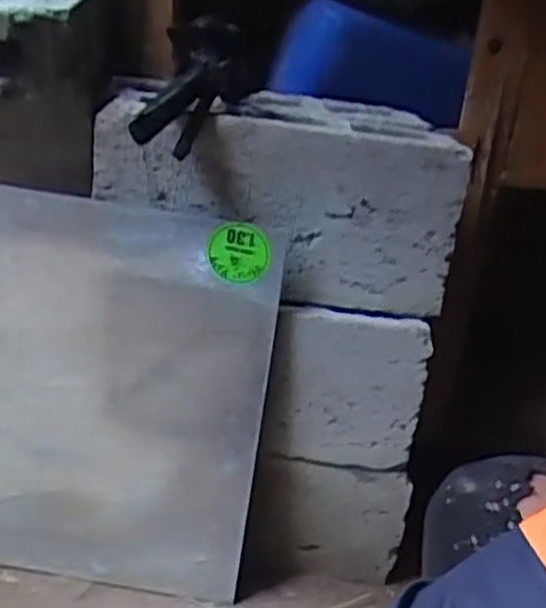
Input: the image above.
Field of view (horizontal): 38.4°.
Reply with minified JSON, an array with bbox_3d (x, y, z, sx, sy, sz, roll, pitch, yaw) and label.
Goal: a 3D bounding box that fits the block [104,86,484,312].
[{"bbox_3d":[0.000,-0.136,0.919,0.380,0.190,0.209,3,28,-7],"label":"block"}]

